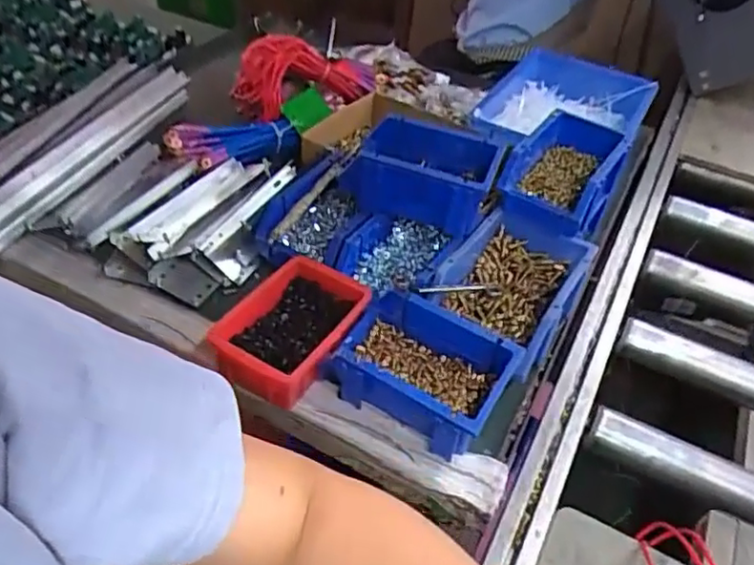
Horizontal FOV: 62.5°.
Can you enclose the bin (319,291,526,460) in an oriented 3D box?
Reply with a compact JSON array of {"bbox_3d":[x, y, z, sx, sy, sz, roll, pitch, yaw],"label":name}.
[{"bbox_3d":[0.037,0.083,0.575,0.154,0.074,0.096,26,48,19],"label":"bin"}]

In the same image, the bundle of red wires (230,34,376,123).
[{"bbox_3d":[-0.107,-0.310,0.903,0.200,0.083,0.084,-15,48,-20],"label":"bundle of red wires"}]

